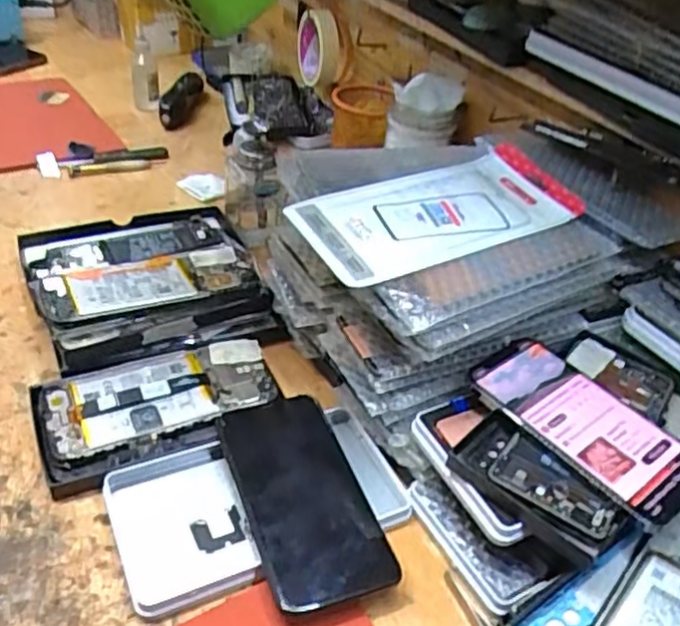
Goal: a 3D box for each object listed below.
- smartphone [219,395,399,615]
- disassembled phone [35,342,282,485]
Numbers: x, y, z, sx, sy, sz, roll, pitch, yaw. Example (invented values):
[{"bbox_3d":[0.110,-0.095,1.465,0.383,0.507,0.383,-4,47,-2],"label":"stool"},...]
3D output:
[{"bbox_3d":[-0.026,0.117,0.441,0.075,0.011,0.155,-11,41,-21],"label":"smartphone"},{"bbox_3d":[-0.132,0.060,0.498,0.168,0.009,0.077,-13,43,-24],"label":"disassembled phone"}]

